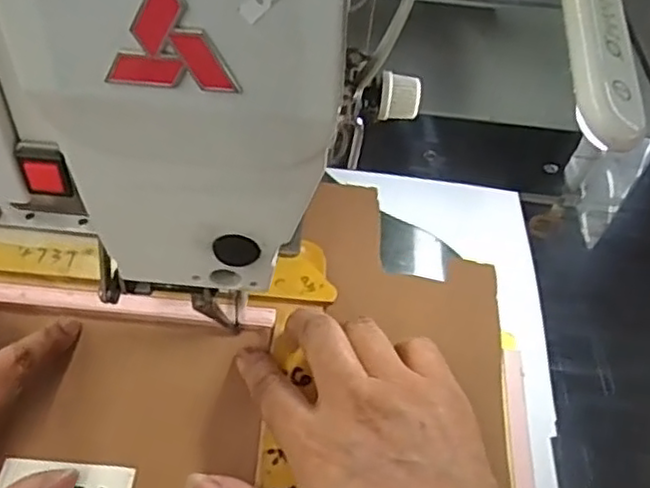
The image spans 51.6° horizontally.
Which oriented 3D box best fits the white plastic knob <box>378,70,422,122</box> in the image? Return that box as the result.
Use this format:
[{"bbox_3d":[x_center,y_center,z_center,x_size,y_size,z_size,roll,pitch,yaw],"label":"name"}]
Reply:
[{"bbox_3d":[0.031,-0.061,0.278,0.016,0.015,0.014,8,49,0],"label":"white plastic knob"}]

